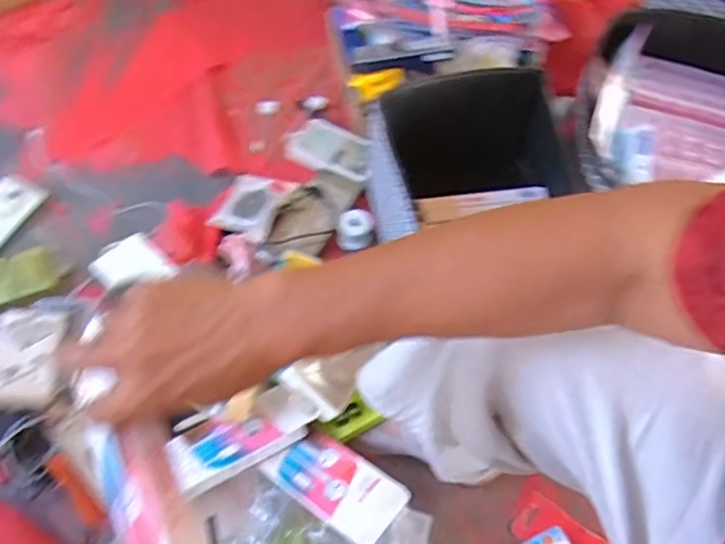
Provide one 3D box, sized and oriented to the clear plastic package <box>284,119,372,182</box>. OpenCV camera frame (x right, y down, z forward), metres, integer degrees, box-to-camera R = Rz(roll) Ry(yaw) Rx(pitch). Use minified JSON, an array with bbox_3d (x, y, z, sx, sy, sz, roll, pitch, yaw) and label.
[{"bbox_3d":[-0.057,-0.206,0.984,0.166,0.025,0.084,22,61,10],"label":"clear plastic package"}]

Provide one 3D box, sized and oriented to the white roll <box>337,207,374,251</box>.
[{"bbox_3d":[-0.010,-0.065,0.900,0.053,0.037,0.050,1,60,-2],"label":"white roll"}]

